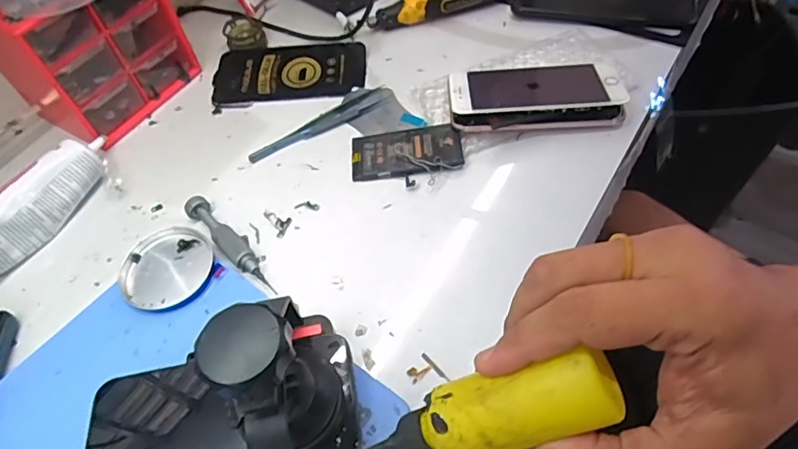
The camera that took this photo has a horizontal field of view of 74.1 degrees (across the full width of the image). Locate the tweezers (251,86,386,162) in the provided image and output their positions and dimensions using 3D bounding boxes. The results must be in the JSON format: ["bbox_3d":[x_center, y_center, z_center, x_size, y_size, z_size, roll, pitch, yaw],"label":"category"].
[{"bbox_3d":[-0.066,-0.086,0.454,0.130,0.004,0.024,-35,58,-19],"label":"tweezers"}]

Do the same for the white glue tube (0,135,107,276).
[{"bbox_3d":[-0.280,-0.013,0.404,0.037,0.042,0.146,24,59,21],"label":"white glue tube"}]

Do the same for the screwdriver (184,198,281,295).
[{"bbox_3d":[-0.122,0.013,0.385,0.019,0.013,0.105,-40,60,-22],"label":"screwdriver"}]

